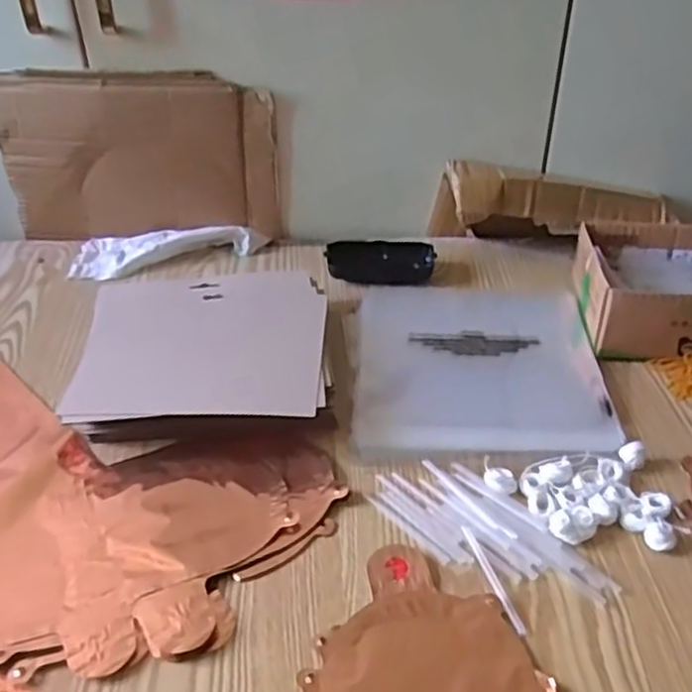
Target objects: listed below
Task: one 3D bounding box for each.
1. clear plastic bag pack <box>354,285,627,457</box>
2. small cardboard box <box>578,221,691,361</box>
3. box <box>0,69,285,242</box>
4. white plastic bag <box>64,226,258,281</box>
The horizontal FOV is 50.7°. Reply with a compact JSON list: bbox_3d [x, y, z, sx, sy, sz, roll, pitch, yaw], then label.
[{"bbox_3d":[0.114,0.009,0.637,0.201,0.013,0.228,2,38,2],"label":"clear plastic bag pack"},{"bbox_3d":[0.311,-0.053,0.668,0.180,0.069,0.144,3,38,3],"label":"small cardboard box"},{"bbox_3d":[-0.209,-0.189,0.748,0.273,0.173,0.021,0,38,0],"label":"box"},{"bbox_3d":[-0.193,-0.104,0.767,0.181,0.025,0.073,-4,38,-5],"label":"white plastic bag"}]

